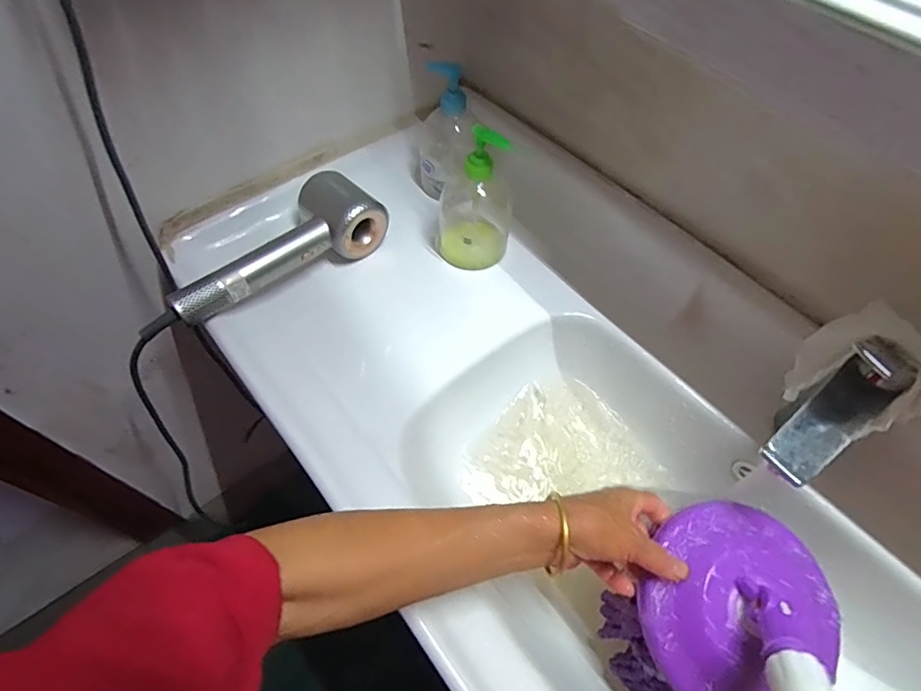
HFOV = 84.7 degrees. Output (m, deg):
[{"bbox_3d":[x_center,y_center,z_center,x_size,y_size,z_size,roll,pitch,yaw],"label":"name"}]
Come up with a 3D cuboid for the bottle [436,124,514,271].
[{"bbox_3d":[0.017,-0.164,0.569,0.082,0.154,0.067,7,58,3],"label":"bottle"}]

